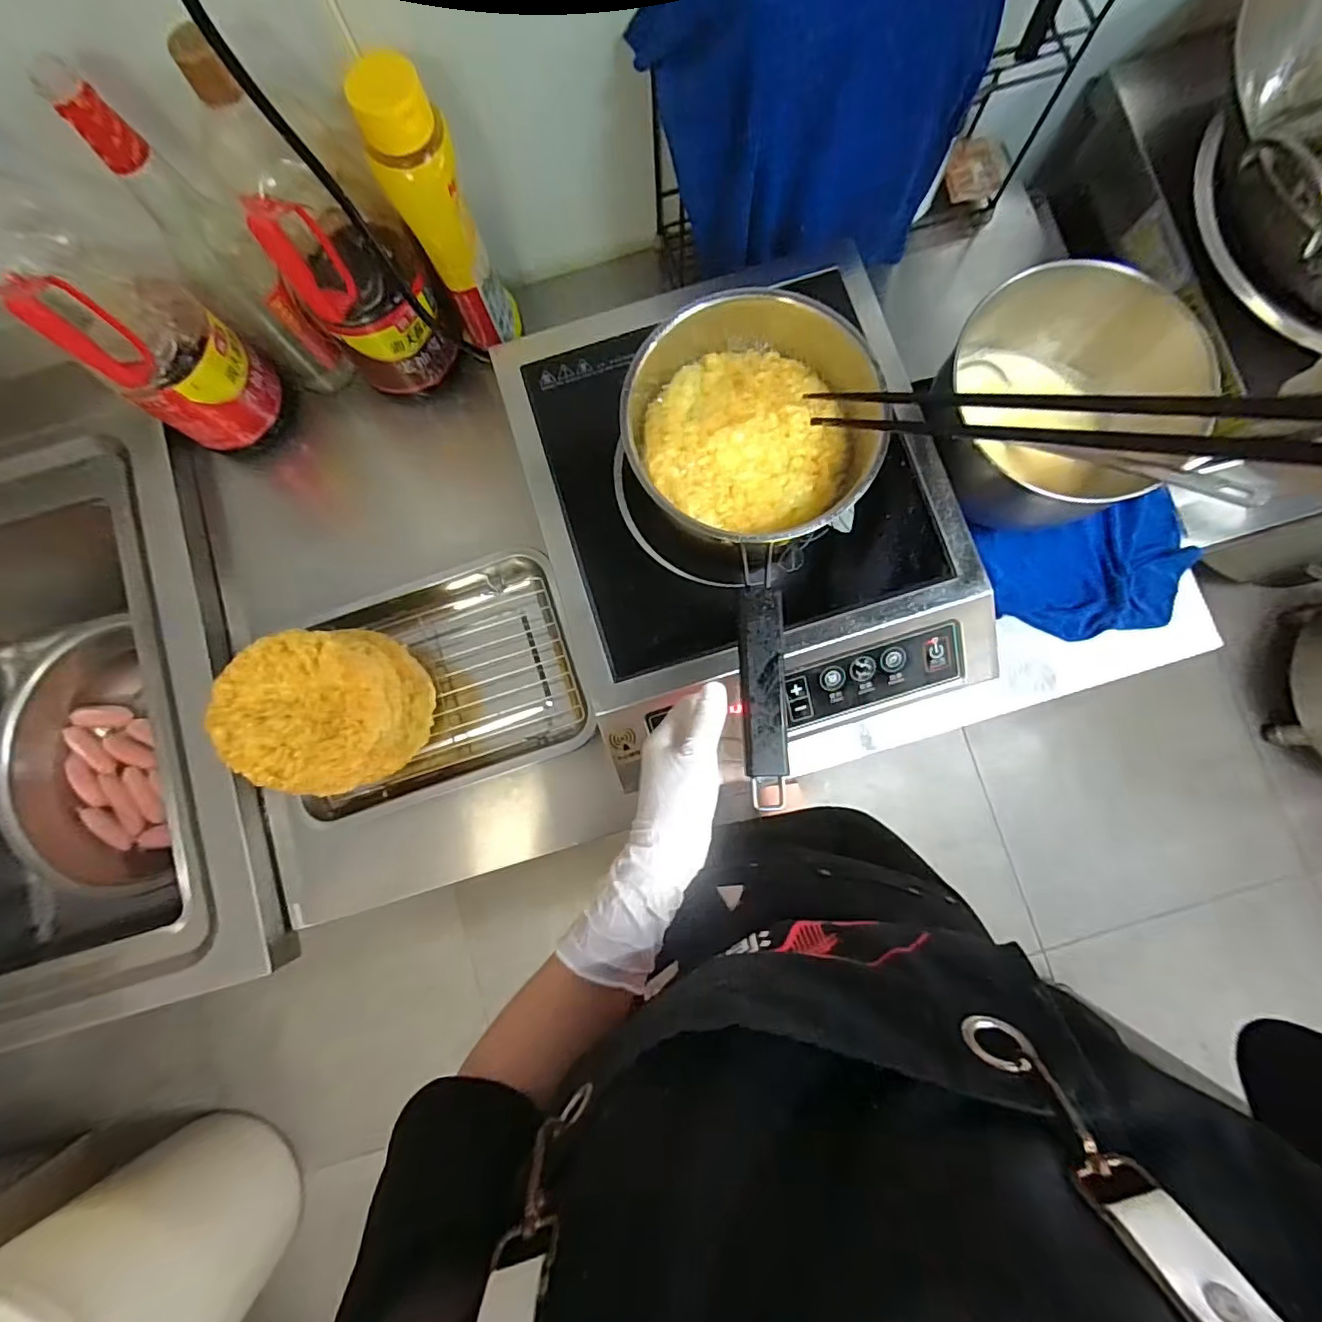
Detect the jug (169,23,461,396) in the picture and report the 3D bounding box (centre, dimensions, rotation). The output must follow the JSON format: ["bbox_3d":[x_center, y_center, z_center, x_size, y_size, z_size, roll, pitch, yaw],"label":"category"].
[{"bbox_3d":[-0.269,-0.353,0.492,0.109,0.285,0.099,-29,83,-2],"label":"jug"}]

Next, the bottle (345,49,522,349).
[{"bbox_3d":[-0.183,-0.372,0.510,0.060,0.235,0.056,0,83,2],"label":"bottle"}]

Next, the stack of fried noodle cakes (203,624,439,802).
[{"bbox_3d":[-0.291,0.041,0.518,0.128,0.113,0.138,12,84,3],"label":"stack of fried noodle cakes"}]

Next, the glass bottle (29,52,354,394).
[{"bbox_3d":[-0.375,-0.337,0.503,0.071,0.278,0.059,41,86,6],"label":"glass bottle"}]

